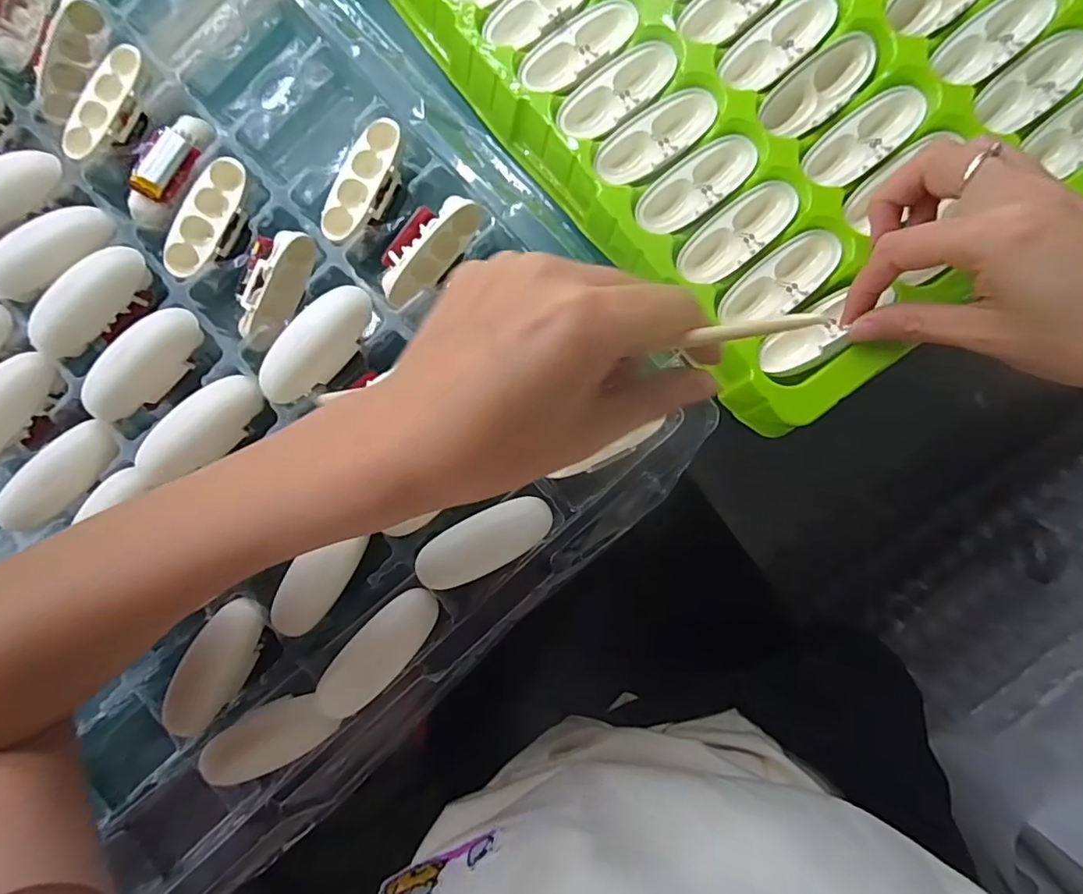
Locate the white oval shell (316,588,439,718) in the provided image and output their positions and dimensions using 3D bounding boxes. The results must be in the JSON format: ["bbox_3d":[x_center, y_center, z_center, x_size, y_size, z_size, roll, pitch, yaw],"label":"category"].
[{"bbox_3d":[-0.075,0.095,0.265,0.027,0.013,0.065,40,67,6],"label":"white oval shell"}]

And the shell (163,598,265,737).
[{"bbox_3d":[-0.157,0.105,0.271,0.024,0.020,0.067,21,88,6],"label":"shell"}]

